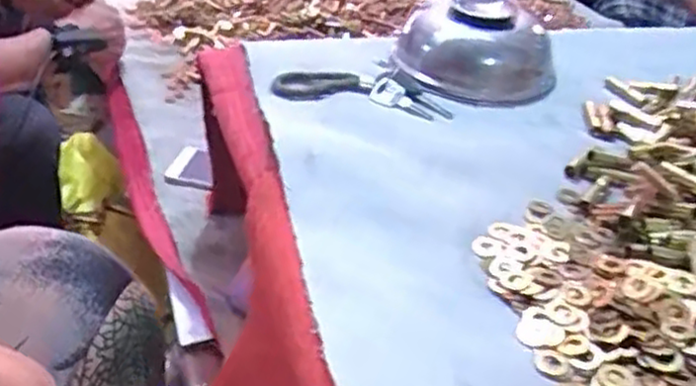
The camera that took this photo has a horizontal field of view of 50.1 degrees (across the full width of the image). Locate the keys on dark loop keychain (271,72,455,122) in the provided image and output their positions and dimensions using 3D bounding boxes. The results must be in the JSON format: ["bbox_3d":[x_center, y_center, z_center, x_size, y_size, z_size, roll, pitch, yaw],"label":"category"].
[{"bbox_3d":[0.012,-0.078,0.583,0.138,0.010,0.037,8,52,-4],"label":"keys on dark loop keychain"}]

